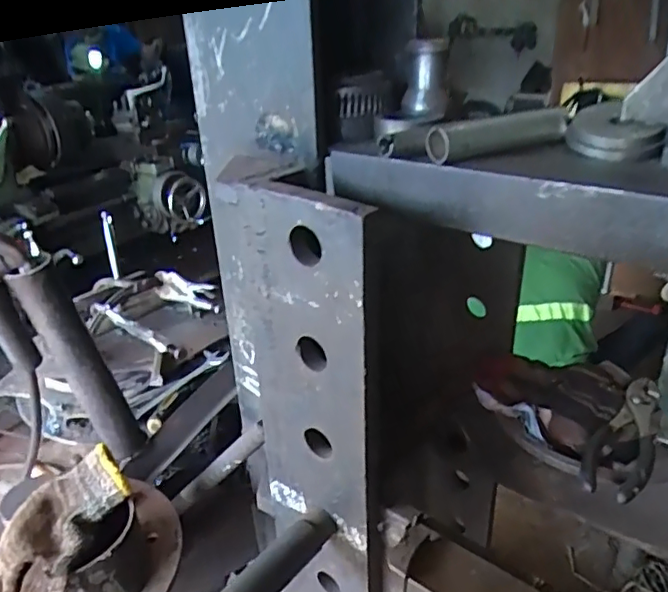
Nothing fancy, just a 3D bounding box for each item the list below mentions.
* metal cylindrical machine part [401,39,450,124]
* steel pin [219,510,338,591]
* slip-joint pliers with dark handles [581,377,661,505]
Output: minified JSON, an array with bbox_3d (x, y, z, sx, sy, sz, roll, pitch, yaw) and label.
[{"bbox_3d":[0.086,-0.200,0.531,0.041,0.069,0.052,1,26,9],"label":"metal cylindrical machine part"},{"bbox_3d":[-0.060,0.247,0.500,0.026,0.031,0.163,19,34,38],"label":"steel pin"},{"bbox_3d":[0.290,0.134,0.565,0.053,0.017,0.198,14,31,32],"label":"slip-joint pliers with dark handles"}]

